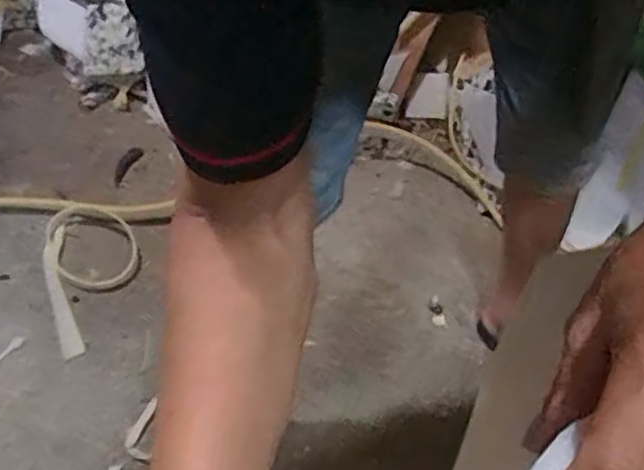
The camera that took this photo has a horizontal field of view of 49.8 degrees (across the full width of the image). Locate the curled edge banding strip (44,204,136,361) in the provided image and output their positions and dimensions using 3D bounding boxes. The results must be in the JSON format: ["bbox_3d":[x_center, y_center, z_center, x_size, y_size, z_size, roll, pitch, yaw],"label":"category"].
[{"bbox_3d":[-0.416,0.055,1.257,0.163,0.023,0.332,-16,52,-15],"label":"curled edge banding strip"}]

